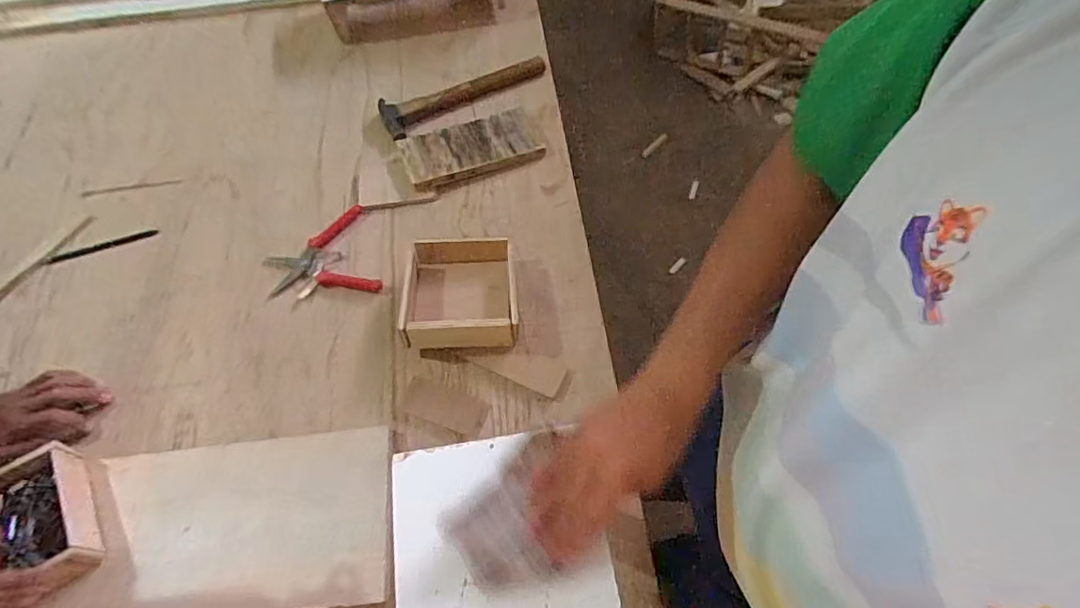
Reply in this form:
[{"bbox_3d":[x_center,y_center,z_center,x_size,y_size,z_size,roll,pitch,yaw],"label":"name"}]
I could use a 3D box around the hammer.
[{"bbox_3d":[-0.132,-0.370,0.939,0.291,0.031,0.074,-29,64,-11],"label":"hammer"}]

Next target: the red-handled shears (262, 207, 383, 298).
[{"bbox_3d":[-0.324,-0.060,0.798,0.156,0.021,0.137,-19,63,-6],"label":"red-handled shears"}]

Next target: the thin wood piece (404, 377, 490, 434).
[{"bbox_3d":[-0.120,0.130,0.692,0.107,0.004,0.044,17,65,12],"label":"thin wood piece"}]

